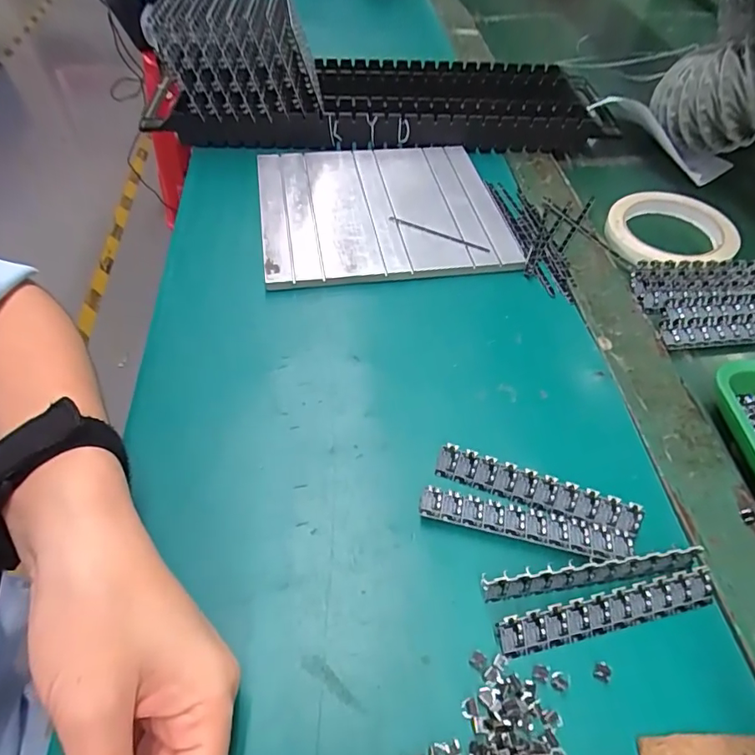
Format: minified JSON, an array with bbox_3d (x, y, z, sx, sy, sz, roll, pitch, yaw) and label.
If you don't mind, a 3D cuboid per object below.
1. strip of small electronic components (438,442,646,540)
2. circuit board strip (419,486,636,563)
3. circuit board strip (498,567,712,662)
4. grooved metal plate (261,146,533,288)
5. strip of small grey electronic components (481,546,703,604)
[{"bbox_3d":[0.086,0.060,0.280,0.107,0.010,0.014,16,52,11],"label":"strip of small electronic components"},{"bbox_3d":[0.077,0.076,0.269,0.107,0.005,0.021,12,52,8],"label":"circuit board strip"},{"bbox_3d":[0.109,0.110,0.242,0.110,0.011,0.015,-10,52,-9],"label":"circuit board strip"},{"bbox_3d":[0.002,-0.149,0.441,0.198,0.013,0.183,-7,52,-7],"label":"grooved metal plate"},{"bbox_3d":[0.104,0.094,0.249,0.108,0.013,0.008,-5,51,-6],"label":"strip of small grey electronic components"}]

